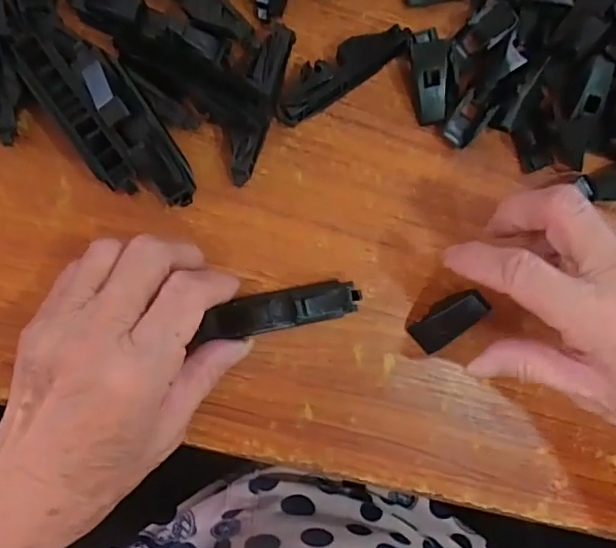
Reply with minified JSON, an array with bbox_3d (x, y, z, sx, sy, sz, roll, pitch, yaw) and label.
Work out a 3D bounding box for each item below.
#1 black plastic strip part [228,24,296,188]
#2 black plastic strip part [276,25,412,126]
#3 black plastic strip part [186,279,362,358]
[{"bbox_3d":[-0.024,-0.084,0.275,0.017,0.023,0.082,20,85,-8],"label":"black plastic strip part"},{"bbox_3d":[0.016,-0.103,0.287,0.078,0.016,0.021,-36,94,-9],"label":"black plastic strip part"},{"bbox_3d":[-0.014,0.018,0.278,0.080,0.010,0.020,-12,90,-12],"label":"black plastic strip part"}]

